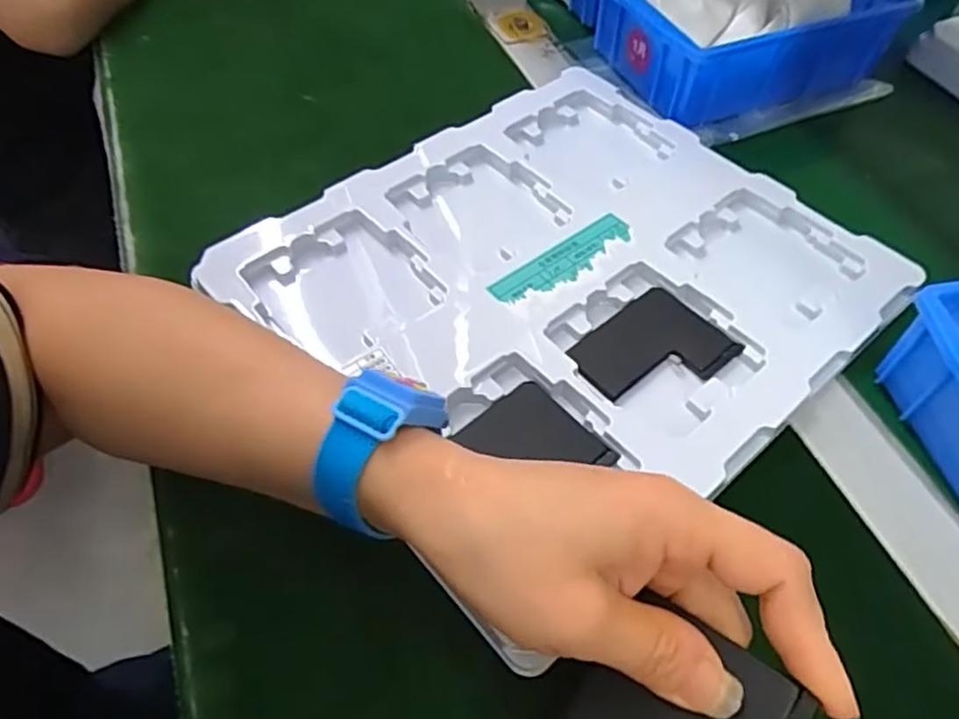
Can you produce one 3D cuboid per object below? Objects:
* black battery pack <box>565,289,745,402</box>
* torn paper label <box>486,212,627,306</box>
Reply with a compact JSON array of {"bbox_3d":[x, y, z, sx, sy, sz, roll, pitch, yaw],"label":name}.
[{"bbox_3d":[0.092,-0.004,0.357,0.077,0.004,0.059,-34,62,-22],"label":"black battery pack"},{"bbox_3d":[0.049,-0.056,0.386,0.096,0.006,0.024,-33,61,-22],"label":"torn paper label"}]

